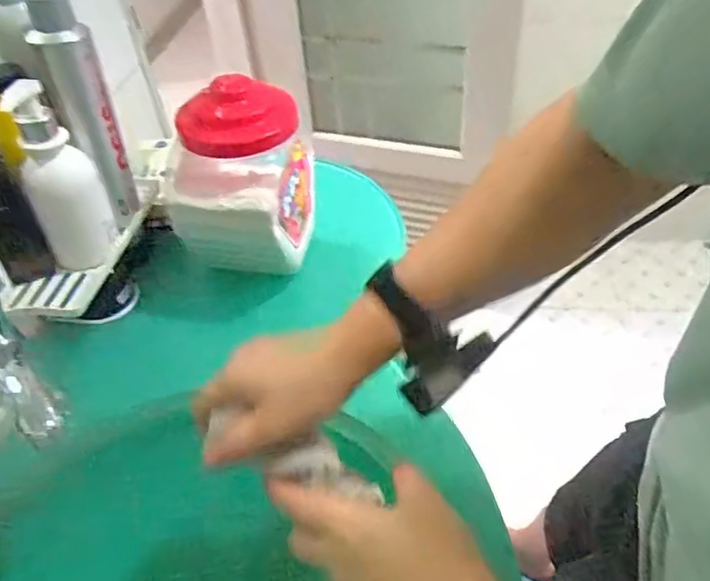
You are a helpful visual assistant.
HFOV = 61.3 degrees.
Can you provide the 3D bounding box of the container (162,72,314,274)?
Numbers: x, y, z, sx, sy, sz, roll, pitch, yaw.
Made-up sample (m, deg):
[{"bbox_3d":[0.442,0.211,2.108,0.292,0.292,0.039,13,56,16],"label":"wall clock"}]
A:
[{"bbox_3d":[-0.119,-0.123,0.625,0.122,0.181,0.126,-1,43,6],"label":"container"}]

